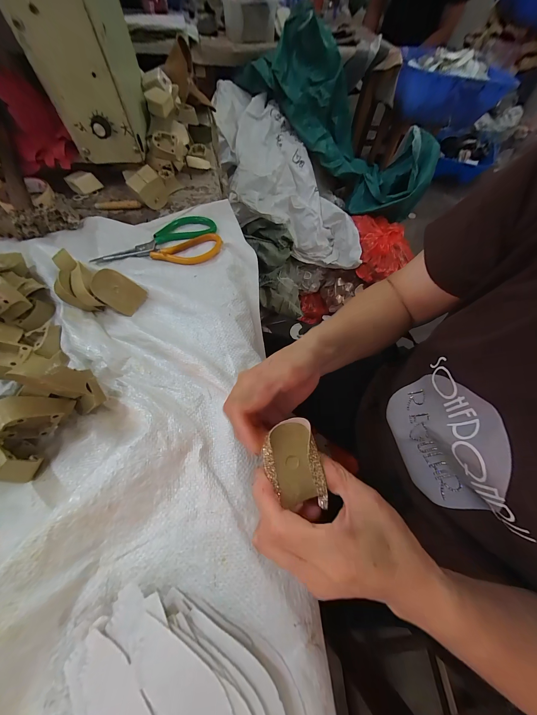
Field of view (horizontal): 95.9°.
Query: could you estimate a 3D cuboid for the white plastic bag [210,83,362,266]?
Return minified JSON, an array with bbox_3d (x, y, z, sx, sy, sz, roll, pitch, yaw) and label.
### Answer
[{"bbox_3d":[0.081,-0.668,0.944,0.473,0.331,0.646,-11,64,-9],"label":"white plastic bag"}]

